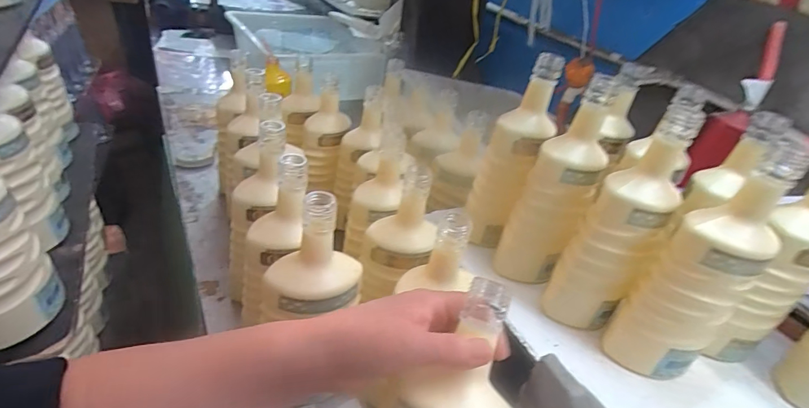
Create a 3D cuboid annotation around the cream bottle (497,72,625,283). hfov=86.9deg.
[{"bbox_3d":[0.181,-0.017,0.515,0.081,0.244,0.069,21,37,17],"label":"cream bottle"}]

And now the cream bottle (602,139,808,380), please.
[{"bbox_3d":[0.283,0.075,0.414,0.077,0.233,0.071,-17,43,-32],"label":"cream bottle"}]

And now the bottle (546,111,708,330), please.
[{"bbox_3d":[0.229,0.030,0.461,0.079,0.238,0.082,27,39,24],"label":"bottle"}]

